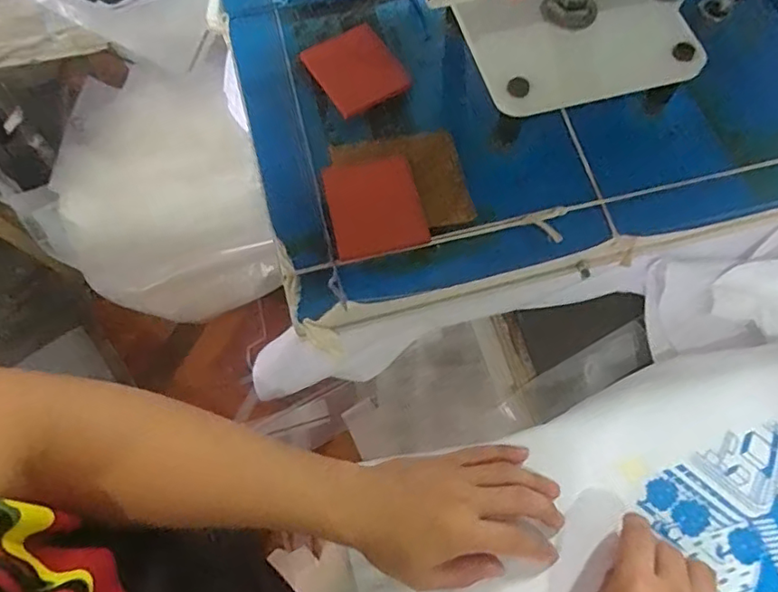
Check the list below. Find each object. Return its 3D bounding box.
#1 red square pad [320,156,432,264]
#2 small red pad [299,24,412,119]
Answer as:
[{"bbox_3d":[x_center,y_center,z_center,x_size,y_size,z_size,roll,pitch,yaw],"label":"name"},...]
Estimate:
[{"bbox_3d":[-0.012,-0.077,0.485,0.075,0.013,0.086,-13,67,-6],"label":"red square pad"},{"bbox_3d":[-0.033,-0.222,0.562,0.077,0.004,0.097,-28,69,-12],"label":"small red pad"}]

